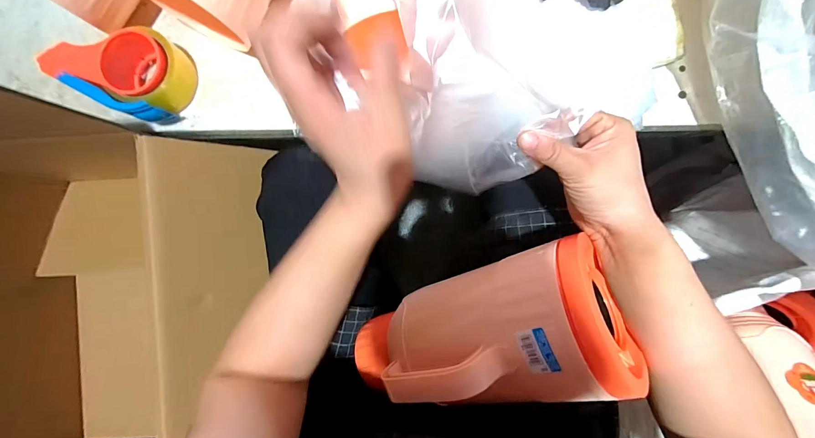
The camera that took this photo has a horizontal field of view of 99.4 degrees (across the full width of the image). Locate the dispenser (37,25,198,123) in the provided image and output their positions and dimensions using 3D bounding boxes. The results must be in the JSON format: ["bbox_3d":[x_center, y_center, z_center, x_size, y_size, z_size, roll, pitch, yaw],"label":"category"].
[{"bbox_3d":[-0.350,-0.190,0.433,0.142,0.059,0.107,28,92,4],"label":"dispenser"}]

